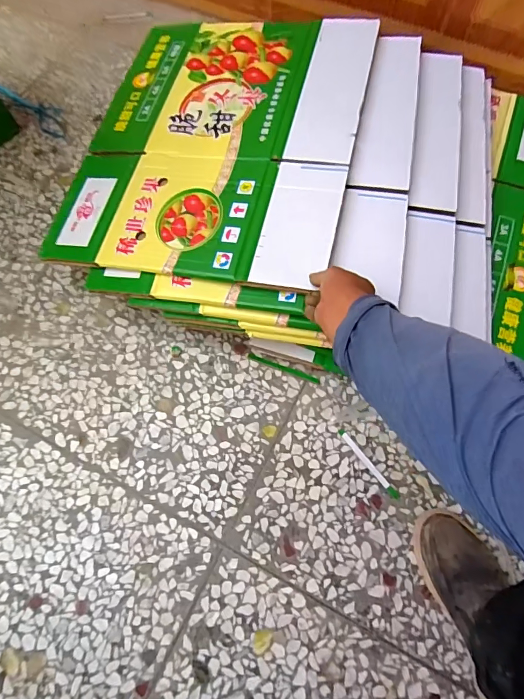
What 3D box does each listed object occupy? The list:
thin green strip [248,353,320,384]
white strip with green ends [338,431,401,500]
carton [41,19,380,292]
[{"bbox_3d":[0.038,0.033,0.715,0.131,0.005,0.010,21,73,9],"label":"thin green strip"},{"bbox_3d":[0.168,0.180,0.648,0.013,0.004,0.130,-37,73,-10],"label":"white strip with green ends"},{"bbox_3d":[-0.077,-0.398,0.748,0.482,0.012,0.602,10,70,13],"label":"carton"}]

